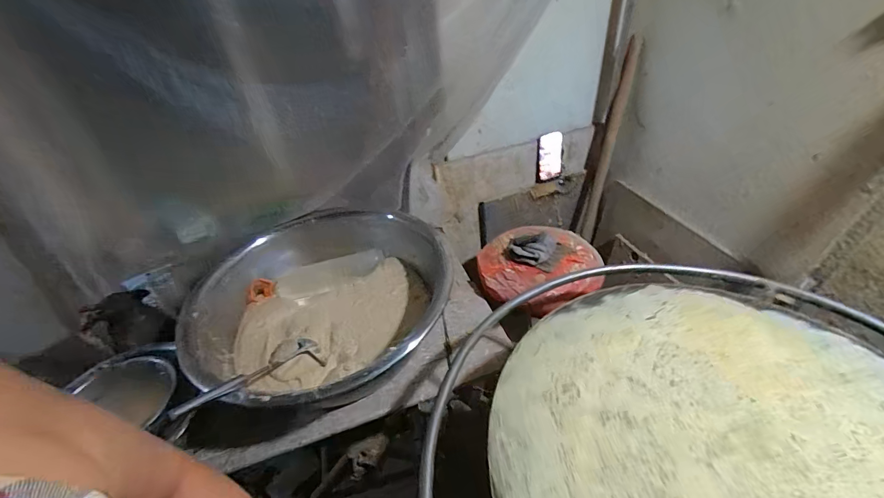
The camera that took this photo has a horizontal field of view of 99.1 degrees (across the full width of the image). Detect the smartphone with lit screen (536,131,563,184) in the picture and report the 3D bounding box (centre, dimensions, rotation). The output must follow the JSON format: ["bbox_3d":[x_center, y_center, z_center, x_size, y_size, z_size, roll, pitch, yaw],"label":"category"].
[{"bbox_3d":[0.354,-0.299,1.238,0.087,0.157,0.010,-7,22,-7],"label":"smartphone with lit screen"}]

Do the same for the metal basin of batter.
[{"bbox_3d":[-0.302,0.129,0.915,0.597,0.158,0.578,-4,38,3],"label":"metal basin of batter"}]

